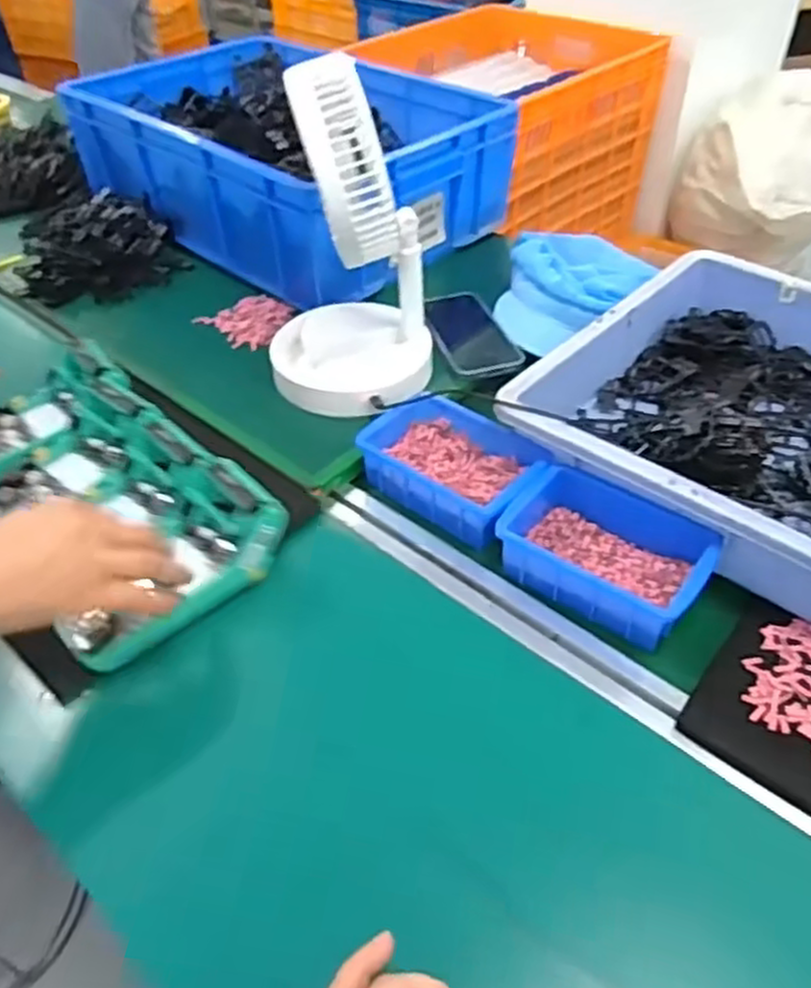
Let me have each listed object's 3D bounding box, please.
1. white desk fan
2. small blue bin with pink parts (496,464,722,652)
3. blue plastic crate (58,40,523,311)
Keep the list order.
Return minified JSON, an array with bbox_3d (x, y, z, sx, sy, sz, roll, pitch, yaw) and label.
[{"bbox_3d":[-0.059,-0.222,0.696,0.156,0.294,0.161,-9,45,-6],"label":"white desk fan"},{"bbox_3d":[0.158,0.041,0.593,0.151,0.044,0.108,26,52,26],"label":"small blue bin with pink parts"},{"bbox_3d":[-0.162,-0.442,1.019,0.536,0.164,0.356,30,52,28],"label":"blue plastic crate"}]

